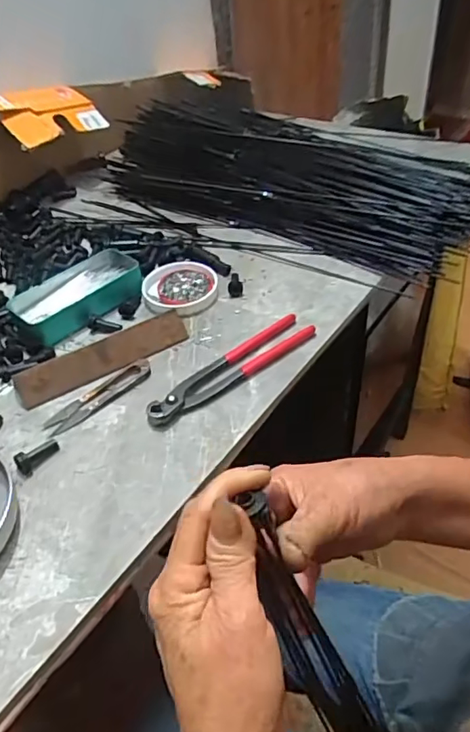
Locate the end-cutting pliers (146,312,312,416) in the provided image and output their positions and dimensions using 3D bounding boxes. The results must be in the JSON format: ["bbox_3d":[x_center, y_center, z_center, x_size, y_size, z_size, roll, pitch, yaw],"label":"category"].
[{"bbox_3d":[0.000,-0.001,0.536,0.194,0.015,0.042,-33,51,-26],"label":"end-cutting pliers"}]

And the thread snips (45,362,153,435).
[{"bbox_3d":[-0.132,0.029,0.529,0.114,0.006,0.024,-33,51,-26],"label":"thread snips"}]

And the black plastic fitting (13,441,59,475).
[{"bbox_3d":[-0.173,0.078,0.474,0.038,0.015,0.016,-30,50,-24],"label":"black plastic fitting"}]

